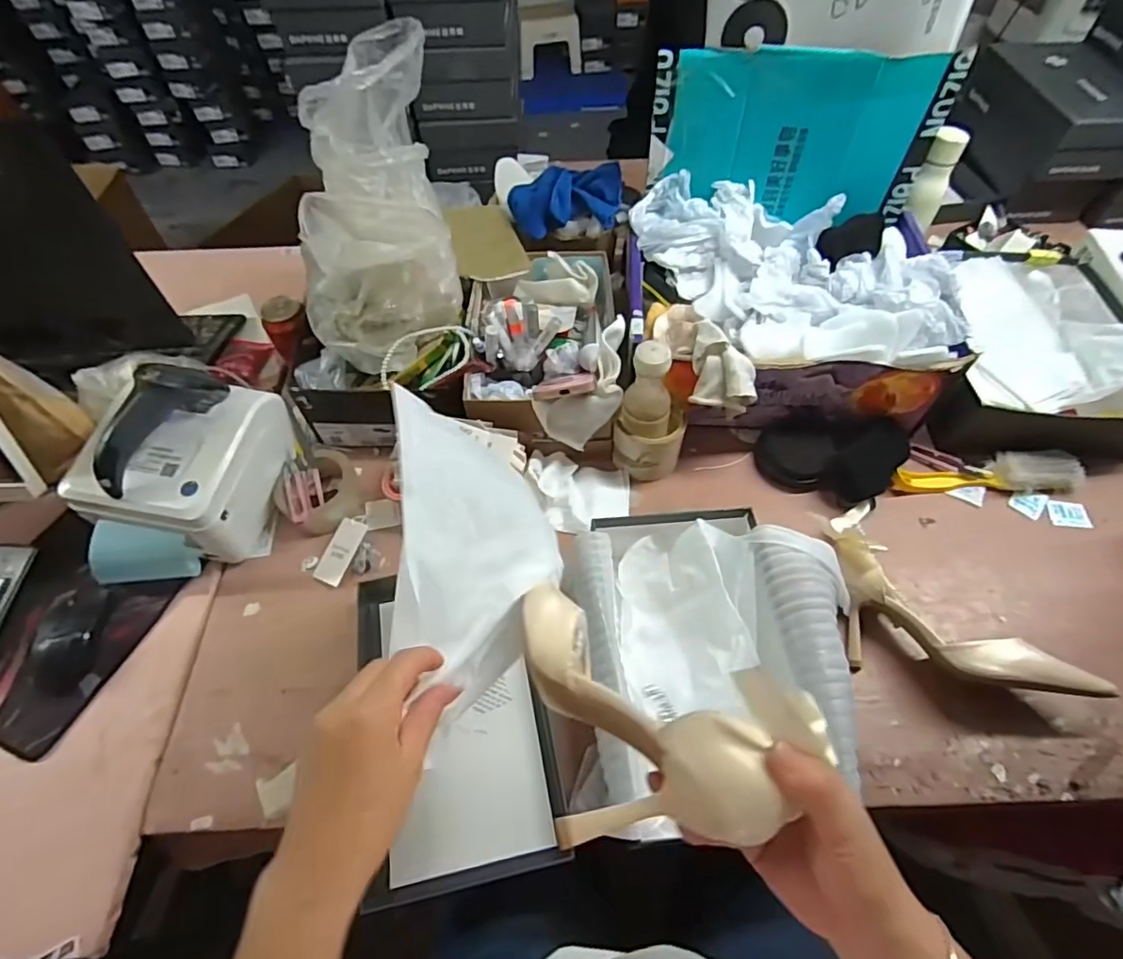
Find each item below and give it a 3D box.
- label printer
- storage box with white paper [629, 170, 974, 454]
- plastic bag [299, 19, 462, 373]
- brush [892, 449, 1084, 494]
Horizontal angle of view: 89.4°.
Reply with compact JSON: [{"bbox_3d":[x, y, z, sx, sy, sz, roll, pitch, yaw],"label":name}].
[{"bbox_3d":[-0.432,-0.030,0.660,0.152,0.183,0.189,11,57,8],"label":"label printer"},{"bbox_3d":[0.288,-0.224,0.775,0.376,0.189,0.324,-2,56,0],"label":"storage box with white paper"},{"bbox_3d":[-0.227,-0.341,0.677,0.179,0.149,0.404,1,98,2],"label":"plastic bag"},{"bbox_3d":[0.535,-0.006,0.719,0.230,0.034,0.045,0,56,1],"label":"brush"}]

